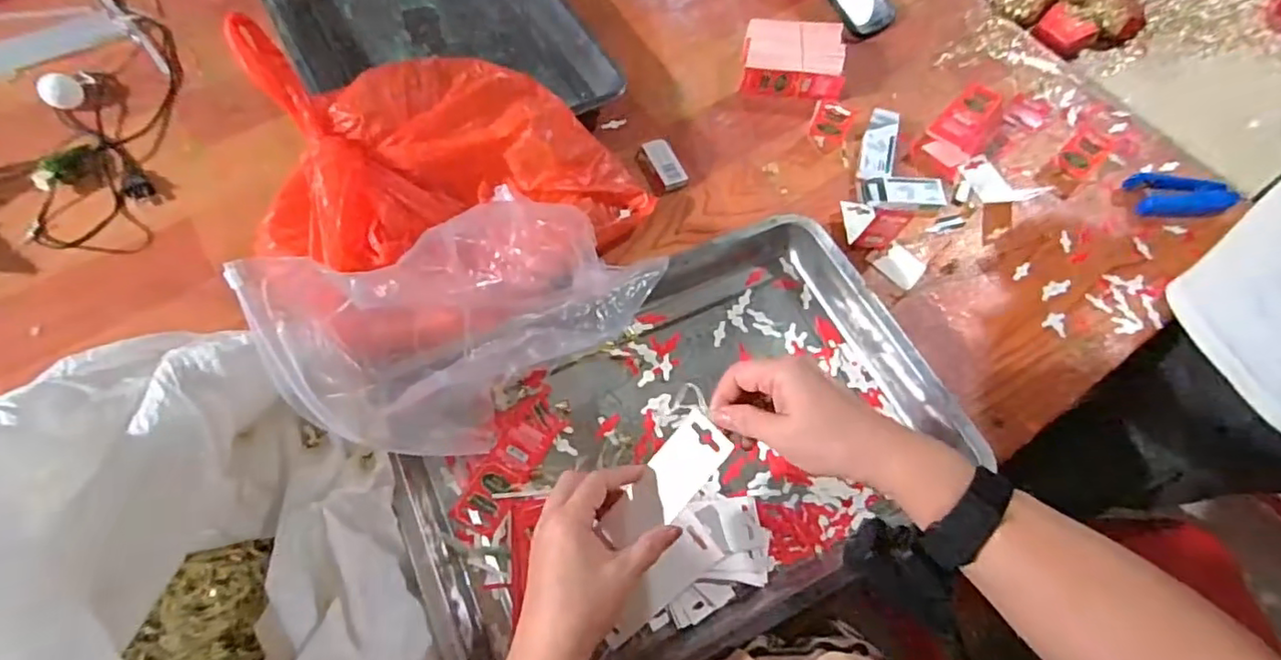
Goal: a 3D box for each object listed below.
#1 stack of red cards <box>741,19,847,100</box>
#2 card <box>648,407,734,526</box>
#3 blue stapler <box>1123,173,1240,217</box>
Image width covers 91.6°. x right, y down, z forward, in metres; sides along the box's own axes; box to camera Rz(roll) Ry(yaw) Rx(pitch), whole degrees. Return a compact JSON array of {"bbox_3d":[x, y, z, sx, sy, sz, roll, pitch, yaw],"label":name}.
[{"bbox_3d":[0.198,-0.350,0.808,0.127,0.044,0.098,10,63,1],"label":"stack of red cards"},{"bbox_3d":[0.030,0.094,0.439,0.041,0.007,0.068,40,92,30],"label":"card"},{"bbox_3d":[0.652,-0.163,0.752,0.117,0.033,0.051,5,63,-1],"label":"blue stapler"}]

